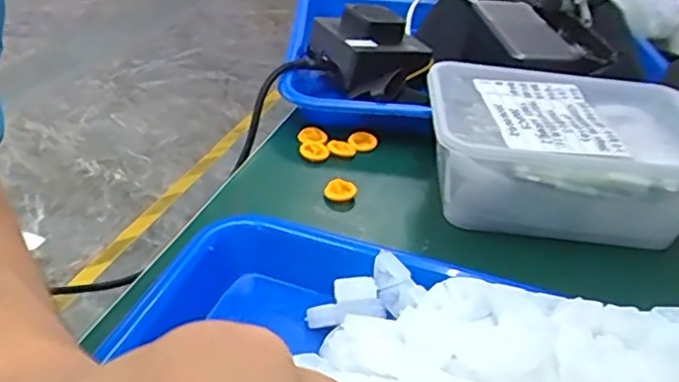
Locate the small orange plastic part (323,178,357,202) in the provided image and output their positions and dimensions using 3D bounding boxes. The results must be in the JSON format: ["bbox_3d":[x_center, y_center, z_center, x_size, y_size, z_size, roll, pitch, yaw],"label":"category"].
[{"bbox_3d":[0.000,-0.001,0.409,0.020,0.011,0.008,8,35,0],"label":"small orange plastic part"}]

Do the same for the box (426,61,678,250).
[{"bbox_3d":[0.135,-0.021,0.410,0.164,0.071,0.109,7,35,-1],"label":"box"}]

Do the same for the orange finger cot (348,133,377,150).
[{"bbox_3d":[0.016,-0.036,0.463,0.019,0.007,0.019,4,35,-5],"label":"orange finger cot"}]

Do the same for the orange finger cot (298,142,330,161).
[{"bbox_3d":[-0.017,-0.028,0.446,0.019,0.004,0.018,-1,36,-13],"label":"orange finger cot"}]

